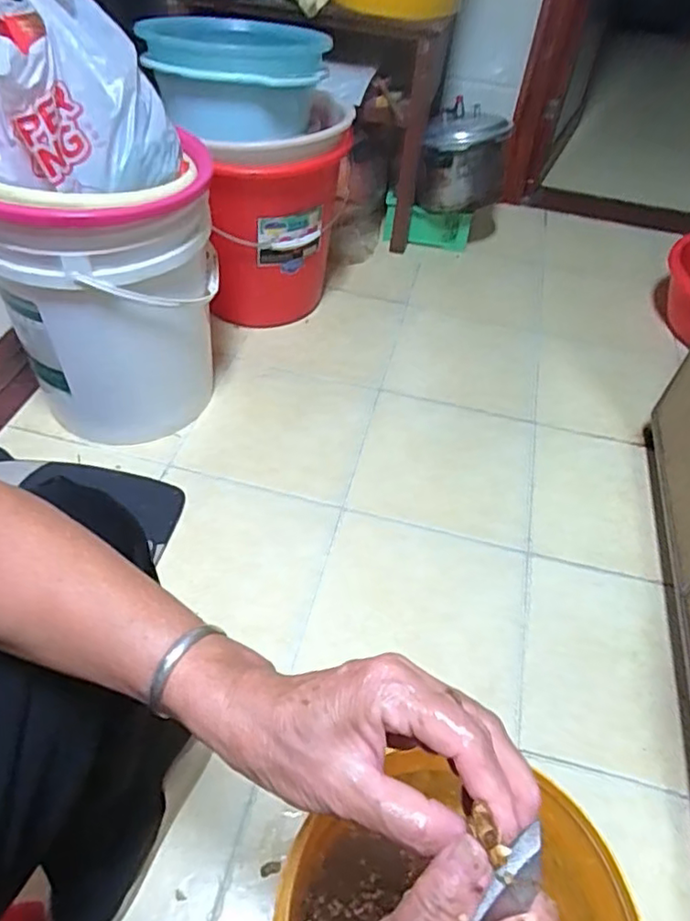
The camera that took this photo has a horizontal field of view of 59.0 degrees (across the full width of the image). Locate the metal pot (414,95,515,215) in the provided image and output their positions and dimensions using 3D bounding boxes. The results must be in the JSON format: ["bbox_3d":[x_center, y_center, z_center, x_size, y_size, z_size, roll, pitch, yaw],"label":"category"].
[{"bbox_3d":[0.282,-0.707,1.457,0.196,0.188,0.173,13,48,6],"label":"metal pot"}]

